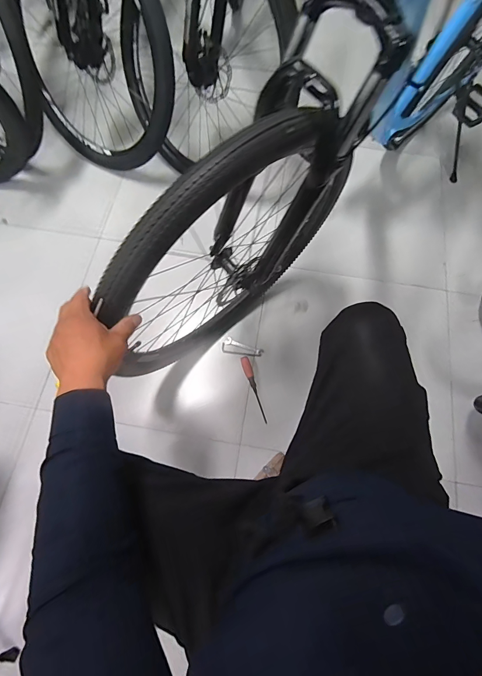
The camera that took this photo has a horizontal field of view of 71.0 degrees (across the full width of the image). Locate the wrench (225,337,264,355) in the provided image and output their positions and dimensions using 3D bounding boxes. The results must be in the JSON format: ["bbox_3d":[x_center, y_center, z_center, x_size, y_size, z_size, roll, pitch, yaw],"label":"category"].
[{"bbox_3d":[0.009,0.027,1.059,0.122,0.005,0.026,19,72,6],"label":"wrench"}]

